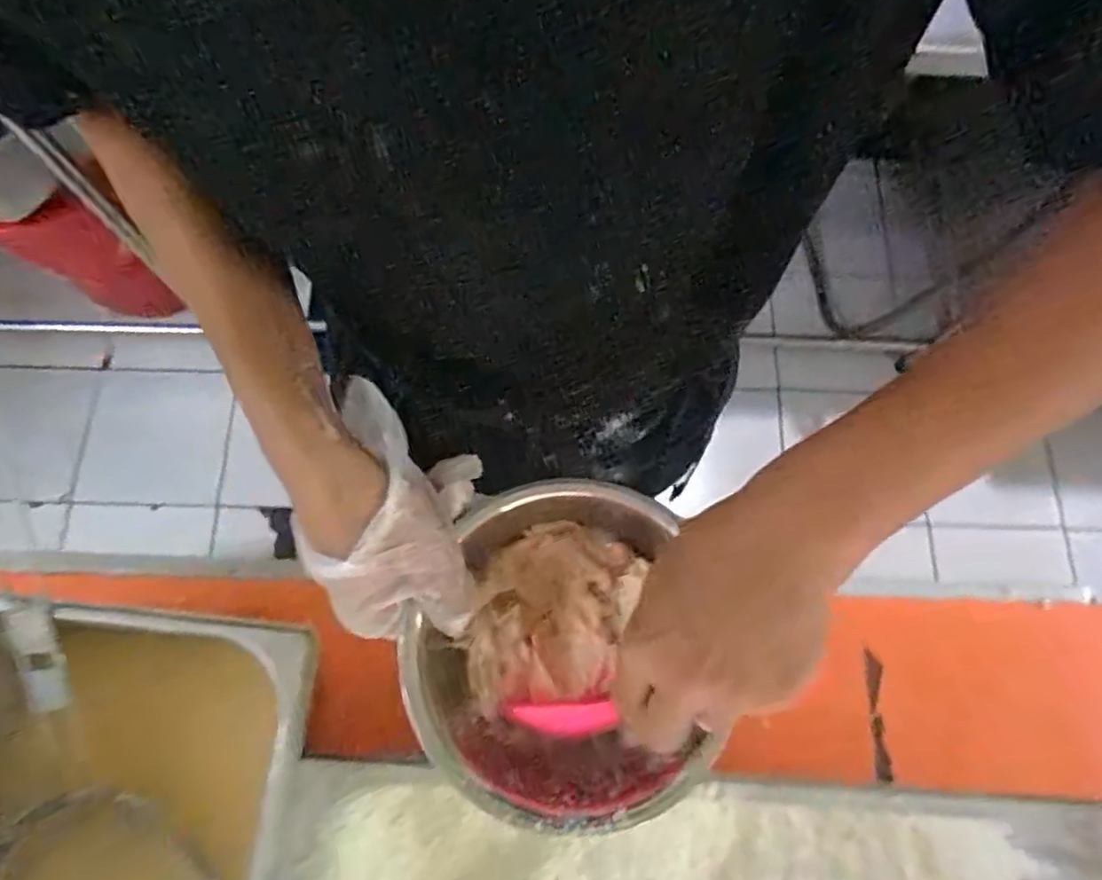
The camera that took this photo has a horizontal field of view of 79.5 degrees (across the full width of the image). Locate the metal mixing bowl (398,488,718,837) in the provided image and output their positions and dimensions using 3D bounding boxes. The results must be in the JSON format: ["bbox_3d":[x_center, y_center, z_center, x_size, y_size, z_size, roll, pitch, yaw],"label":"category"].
[{"bbox_3d":[0.000,0.115,0.381,0.154,0.062,0.178,-4,74,-3],"label":"metal mixing bowl"}]

